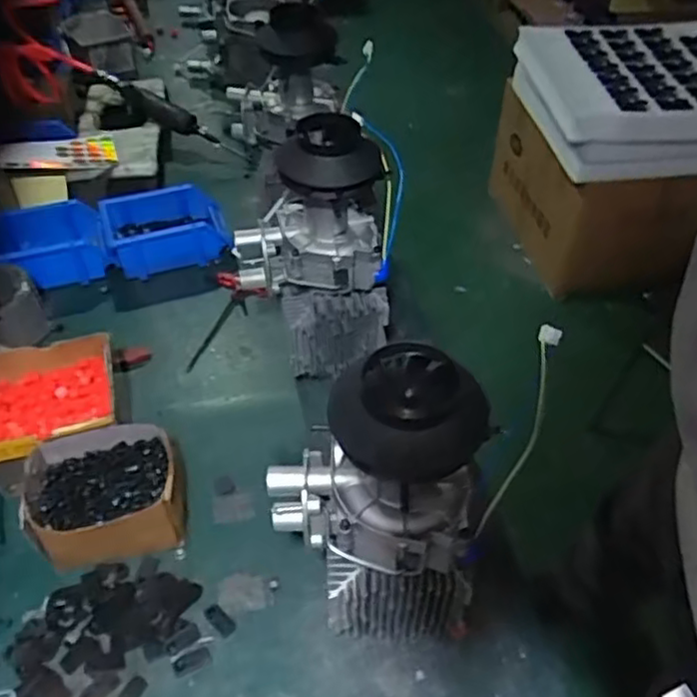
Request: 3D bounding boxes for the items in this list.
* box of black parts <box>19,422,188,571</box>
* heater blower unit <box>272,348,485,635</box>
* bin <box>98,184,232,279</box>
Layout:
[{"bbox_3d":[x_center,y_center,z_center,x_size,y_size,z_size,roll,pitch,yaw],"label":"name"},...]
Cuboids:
[{"bbox_3d":[-0.249,0.158,0.706,0.153,0.085,0.118,-13,48,-14],"label":"box of black parts"},{"bbox_3d":[0.022,0.154,0.546,0.136,0.336,0.115,-18,50,-15],"label":"heater blower unit"},{"bbox_3d":[-0.283,-0.186,1.040,0.180,0.071,0.120,-19,50,-16],"label":"bin"}]

